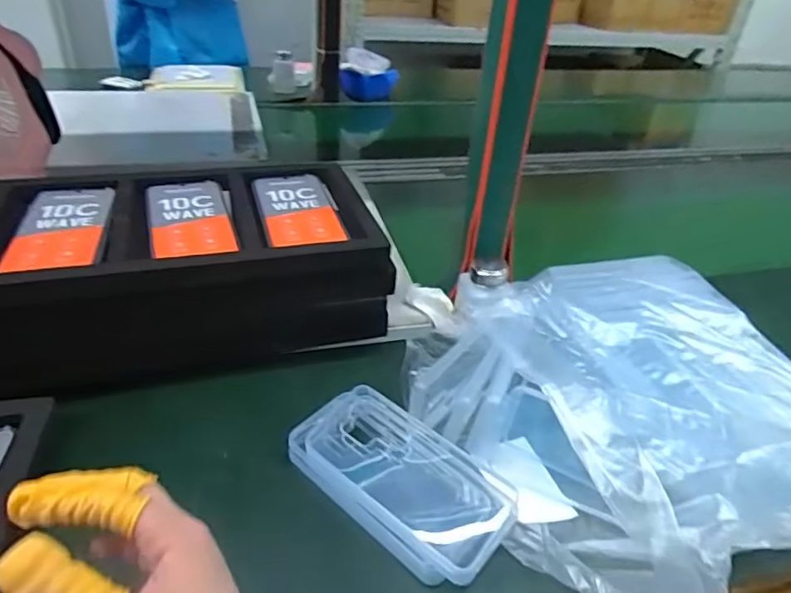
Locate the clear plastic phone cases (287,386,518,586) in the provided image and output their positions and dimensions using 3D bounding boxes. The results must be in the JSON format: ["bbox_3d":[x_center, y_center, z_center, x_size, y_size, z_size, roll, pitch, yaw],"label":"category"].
[{"bbox_3d":[0.003,0.154,0.484,0.189,0.042,0.096,28,41,30],"label":"clear plastic phone cases"}]

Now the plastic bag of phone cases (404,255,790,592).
[{"bbox_3d":[0.227,0.100,0.526,0.354,0.110,0.365,-9,37,-19],"label":"plastic bag of phone cases"}]

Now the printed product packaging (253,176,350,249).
[{"bbox_3d":[-0.103,-0.091,0.616,0.082,0.015,0.172,-8,36,-17],"label":"printed product packaging"}]

